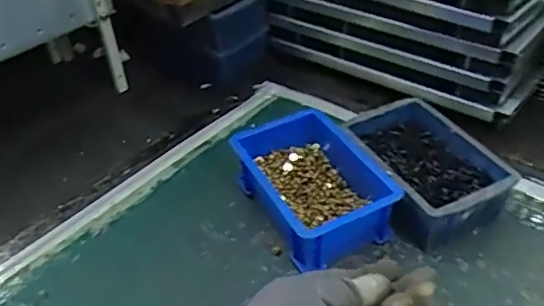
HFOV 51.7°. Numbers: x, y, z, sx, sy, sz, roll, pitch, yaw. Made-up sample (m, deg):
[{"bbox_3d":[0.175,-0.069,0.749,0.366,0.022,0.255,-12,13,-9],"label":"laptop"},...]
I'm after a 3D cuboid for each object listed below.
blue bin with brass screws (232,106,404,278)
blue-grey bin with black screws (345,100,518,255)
[{"bbox_3d":[0.035,0.029,0.505,0.100,0.055,0.150,-19,42,-16],"label":"blue bin with brass screws"},{"bbox_3d":[0.139,0.016,0.513,0.106,0.053,0.151,-18,41,-15],"label":"blue-grey bin with black screws"}]

